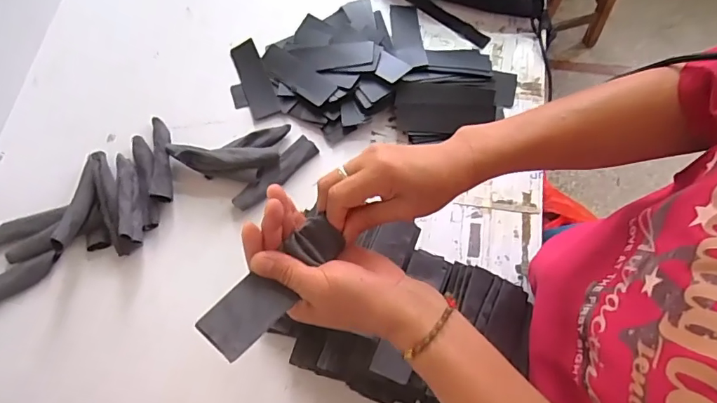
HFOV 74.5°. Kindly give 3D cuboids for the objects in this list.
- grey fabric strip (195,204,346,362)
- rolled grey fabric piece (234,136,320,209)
[{"bbox_3d":[-0.066,0.063,0.373,0.043,0.015,0.126,37,67,14],"label":"grey fabric strip"},{"bbox_3d":[-0.125,-0.043,0.709,0.146,0.017,0.034,-43,74,-12],"label":"rolled grey fabric piece"}]

